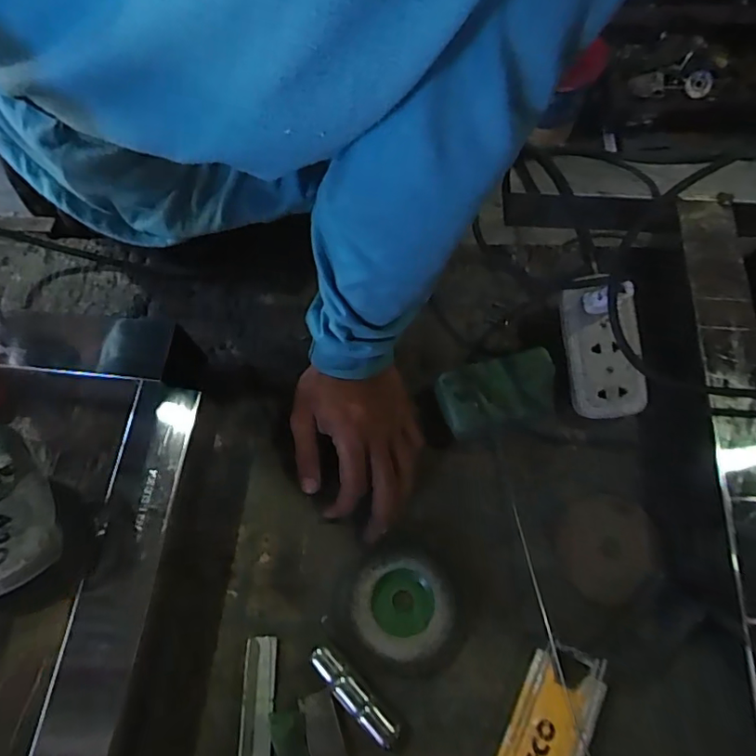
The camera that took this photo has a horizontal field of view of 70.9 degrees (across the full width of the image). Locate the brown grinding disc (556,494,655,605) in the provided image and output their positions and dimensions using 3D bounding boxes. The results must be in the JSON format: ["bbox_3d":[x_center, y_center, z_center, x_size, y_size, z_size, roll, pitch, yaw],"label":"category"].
[{"bbox_3d":[0.177,0.130,0.413,0.067,0.007,0.079,32,73,12],"label":"brown grinding disc"}]

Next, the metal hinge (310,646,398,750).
[{"bbox_3d":[-0.018,0.227,0.381,0.080,0.016,0.019,41,75,15],"label":"metal hinge"}]

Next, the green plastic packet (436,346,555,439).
[{"bbox_3d":[0.103,0.013,0.450,0.103,0.037,0.061,-19,70,-4],"label":"green plastic packet"}]

